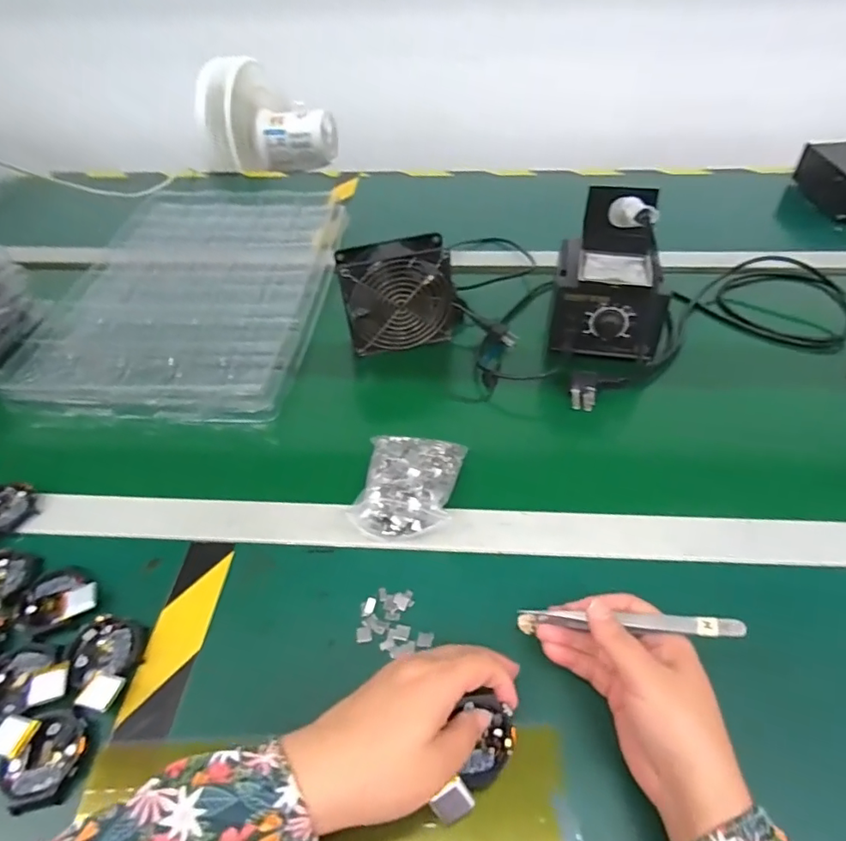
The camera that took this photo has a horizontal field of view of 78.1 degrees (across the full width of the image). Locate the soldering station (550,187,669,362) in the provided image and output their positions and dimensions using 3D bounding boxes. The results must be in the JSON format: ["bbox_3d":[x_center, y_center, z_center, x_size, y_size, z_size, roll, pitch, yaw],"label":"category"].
[{"bbox_3d":[0.200,-0.148,0.551,0.120,0.142,0.106,8,48,10],"label":"soldering station"}]

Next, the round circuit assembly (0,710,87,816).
[{"bbox_3d":[-0.244,0.212,0.325,0.056,0.016,0.051,-1,47,2],"label":"round circuit assembly"}]

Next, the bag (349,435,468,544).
[{"bbox_3d":[-0.011,0.056,0.452,0.079,0.024,0.108,5,48,7],"label":"bag"}]

